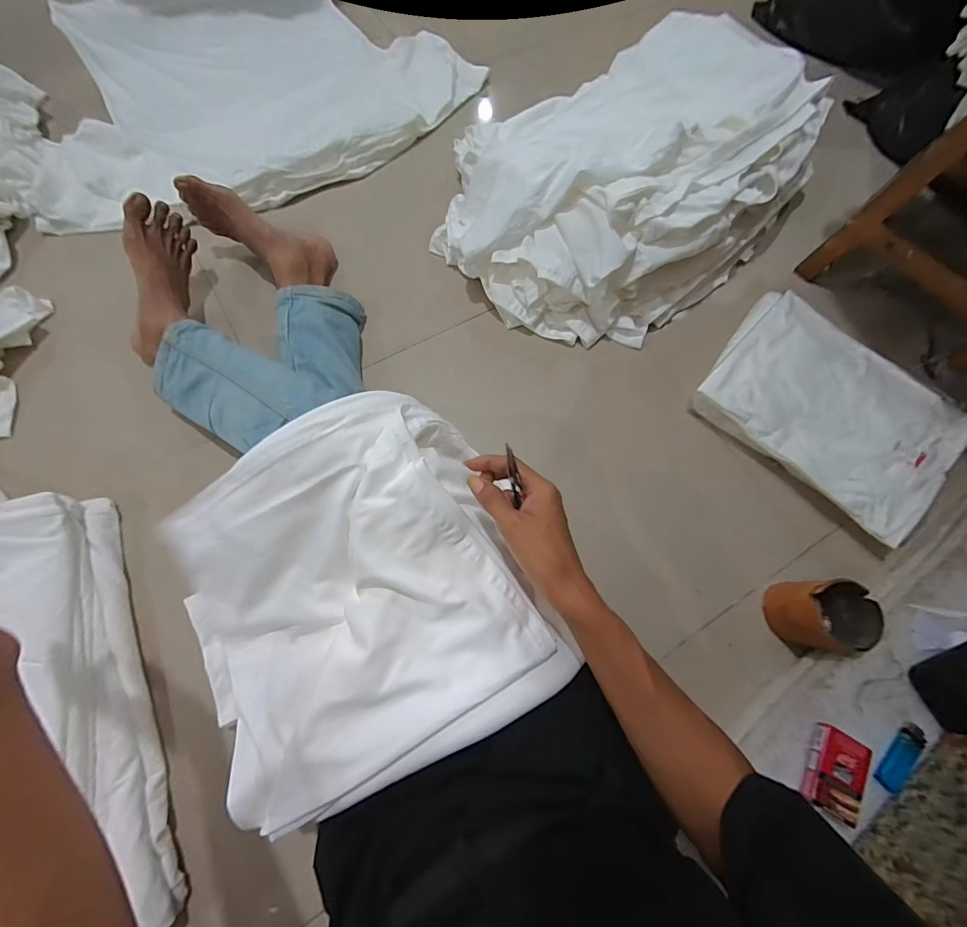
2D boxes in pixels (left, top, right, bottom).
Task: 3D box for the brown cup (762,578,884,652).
[{"bbox_3d":[0.427,0.190,0.524,0.083,0.082,0.078,1,70,-2],"label":"brown cup"}]

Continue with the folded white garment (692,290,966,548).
[{"bbox_3d":[0.537,-0.088,0.653,0.349,0.052,0.266,43,74,12],"label":"folded white garment"}]

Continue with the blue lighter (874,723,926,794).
[{"bbox_3d":[0.472,0.331,0.469,0.079,0.006,0.025,-42,77,-15],"label":"blue lighter"}]

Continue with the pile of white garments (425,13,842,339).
[{"bbox_3d":[0.237,-0.512,0.723,0.642,0.173,0.492,-39,76,-15],"label":"pile of white garments"}]

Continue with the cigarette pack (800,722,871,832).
[{"bbox_3d":[0.389,0.340,0.458,0.058,0.018,0.081,33,72,9],"label":"cigarette pack"}]

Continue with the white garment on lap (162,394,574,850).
[{"bbox_3d":[-0.128,0.123,0.400,0.327,0.119,0.314,-24,73,-10],"label":"white garment on lap"}]

